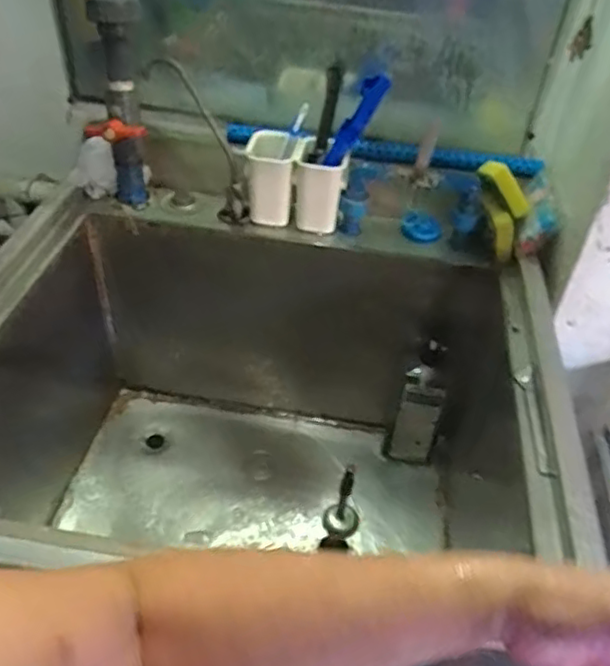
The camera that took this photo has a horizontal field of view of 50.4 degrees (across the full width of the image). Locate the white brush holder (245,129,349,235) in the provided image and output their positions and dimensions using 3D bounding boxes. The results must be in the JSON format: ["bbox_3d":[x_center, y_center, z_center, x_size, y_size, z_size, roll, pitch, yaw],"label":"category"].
[{"bbox_3d":[-0.013,-0.229,0.988,0.152,0.111,0.087,8,42,5],"label":"white brush holder"}]

